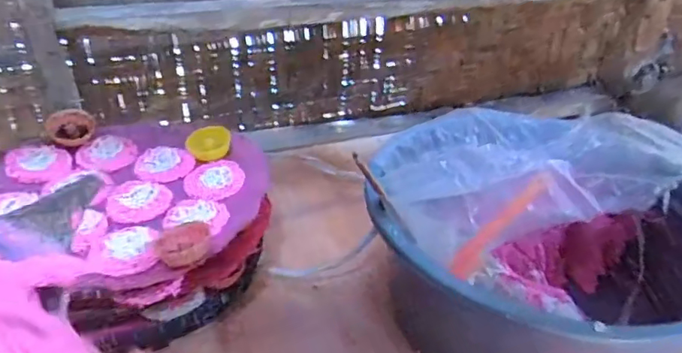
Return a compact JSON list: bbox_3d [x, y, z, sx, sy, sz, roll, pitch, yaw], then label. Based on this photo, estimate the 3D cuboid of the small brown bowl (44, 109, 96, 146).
[{"bbox_3d":[-0.386,-0.070,0.746,0.061,0.031,0.063,-8,35,-17],"label":"small brown bowl"}]

